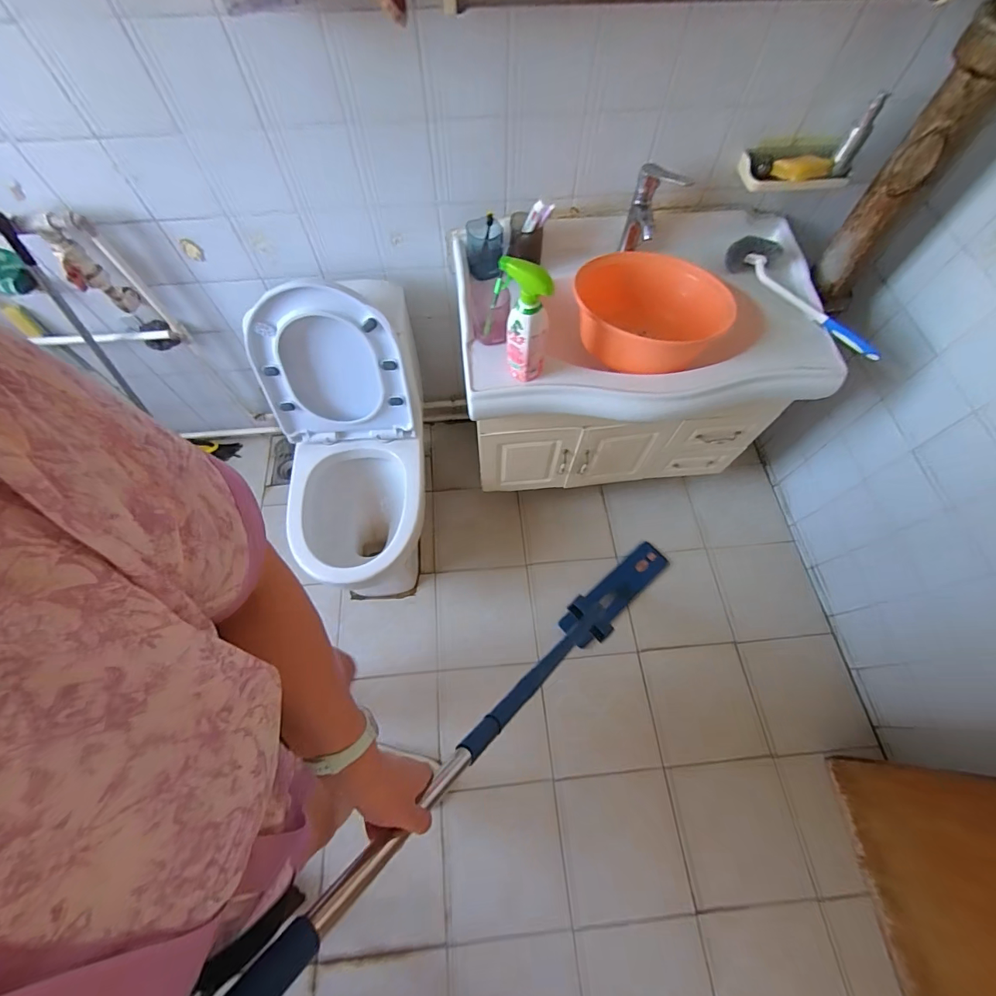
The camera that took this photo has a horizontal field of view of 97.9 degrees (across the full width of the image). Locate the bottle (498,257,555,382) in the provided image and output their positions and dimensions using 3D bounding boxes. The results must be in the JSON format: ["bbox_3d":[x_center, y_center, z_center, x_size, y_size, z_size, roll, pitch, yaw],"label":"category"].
[{"bbox_3d":[0.049,-0.309,0.790,0.099,0.232,0.057,6,65,3],"label":"bottle"}]

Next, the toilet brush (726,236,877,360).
[{"bbox_3d":[0.689,-0.457,0.965,0.073,0.081,0.395,-40,71,-17],"label":"toilet brush"}]

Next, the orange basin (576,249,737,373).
[{"bbox_3d":[0.319,-0.412,0.933,0.311,0.098,0.310,-2,65,-1],"label":"orange basin"}]

